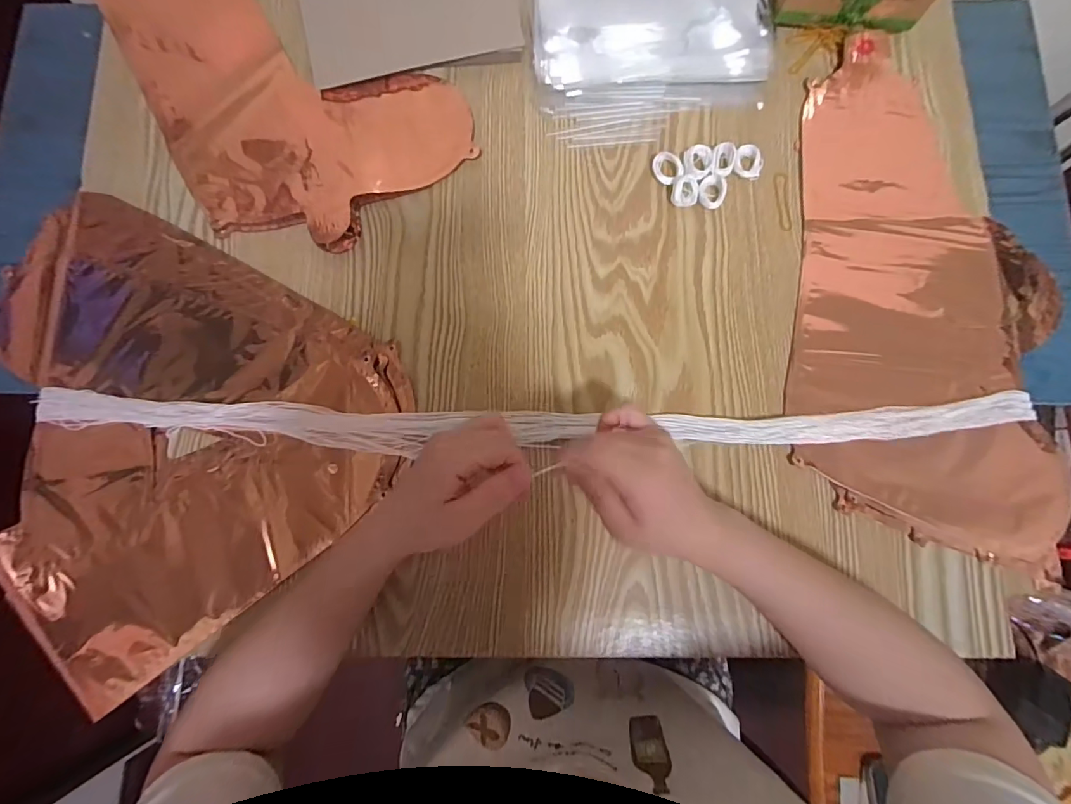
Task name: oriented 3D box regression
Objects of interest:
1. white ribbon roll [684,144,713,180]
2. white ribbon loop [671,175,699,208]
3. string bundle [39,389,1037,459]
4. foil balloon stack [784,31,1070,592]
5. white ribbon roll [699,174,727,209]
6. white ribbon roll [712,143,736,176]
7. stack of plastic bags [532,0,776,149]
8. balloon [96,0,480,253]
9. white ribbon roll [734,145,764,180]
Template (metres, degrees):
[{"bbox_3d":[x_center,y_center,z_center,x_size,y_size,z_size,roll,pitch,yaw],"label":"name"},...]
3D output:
[{"bbox_3d":[0.140,-0.207,0.409,0.025,0.007,0.030,20,81,4],"label":"white ribbon roll"},{"bbox_3d":[0.129,-0.181,0.404,0.022,0.009,0.027,13,80,3],"label":"white ribbon loop"},{"bbox_3d":[-0.004,0.018,0.377,0.776,0.016,0.044,0,80,1],"label":"string bundle"},{"bbox_3d":[0.326,-0.094,0.384,0.213,0.020,0.413,8,80,2],"label":"foil balloon stack"},{"bbox_3d":[0.151,-0.180,0.405,0.022,0.008,0.029,9,80,2],"label":"white ribbon roll"},{"bbox_3d":[0.162,-0.208,0.408,0.019,0.007,0.031,9,80,2],"label":"white ribbon roll"},{"bbox_3d":[0.105,-0.360,0.429,0.212,0.024,0.251,-3,80,0],"label":"stack of plastic bags"},{"bbox_3d":[-0.260,-0.320,0.433,0.227,0.014,0.415,-39,82,-6],"label":"balloon"},{"bbox_3d":[0.185,-0.207,0.409,0.024,0.006,0.025,21,81,4],"label":"white ribbon roll"}]

